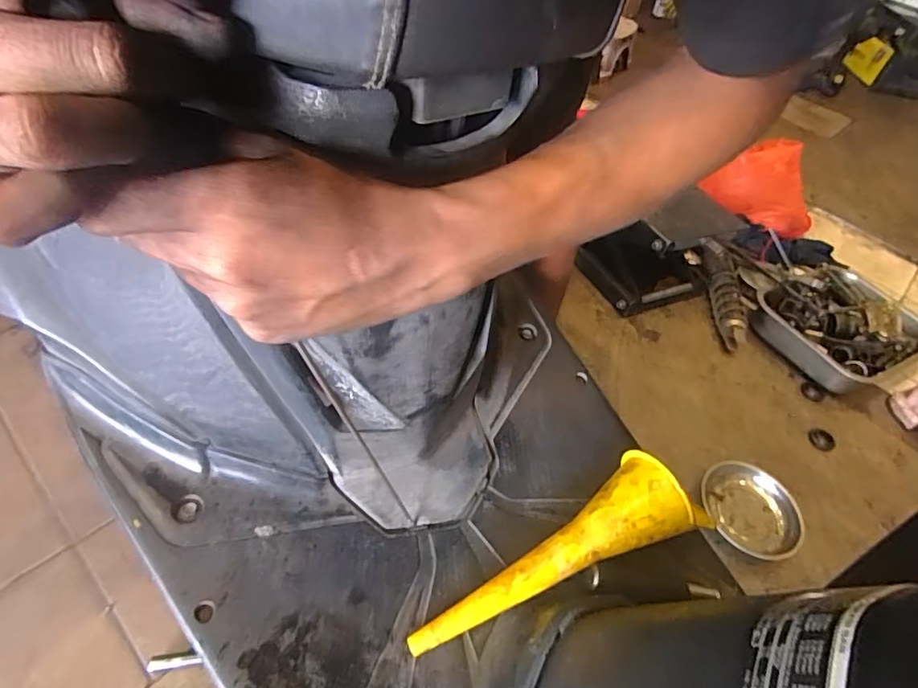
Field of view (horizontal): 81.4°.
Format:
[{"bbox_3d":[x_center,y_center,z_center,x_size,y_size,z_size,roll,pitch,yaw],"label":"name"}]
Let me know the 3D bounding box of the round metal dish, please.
[{"bbox_3d":[0.422,0.236,0.771,0.119,0.027,0.139,-43,69,-16],"label":"round metal dish"}]

